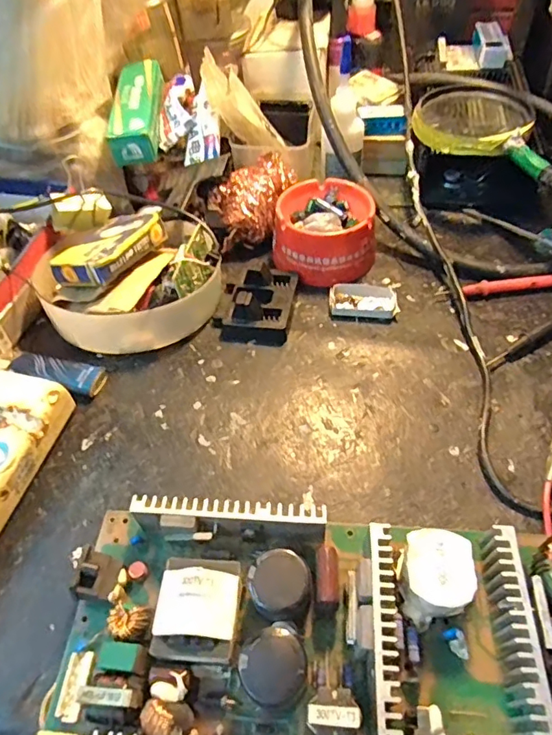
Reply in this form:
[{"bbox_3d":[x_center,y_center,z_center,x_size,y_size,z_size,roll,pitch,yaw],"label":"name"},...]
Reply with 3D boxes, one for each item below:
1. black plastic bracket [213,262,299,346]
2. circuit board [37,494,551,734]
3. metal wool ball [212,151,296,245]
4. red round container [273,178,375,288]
[{"bbox_3d":[-0.016,-0.054,0.383,0.058,0.025,0.070,7,52,8],"label":"black plastic bracket"},{"bbox_3d":[0.036,0.140,0.220,0.270,0.035,0.150,1,52,3],"label":"circuit board"},{"bbox_3d":[-0.019,-0.144,0.429,0.062,0.048,0.065,-1,52,2],"label":"metal wool ball"},{"bbox_3d":[0.041,-0.113,0.416,0.084,0.045,0.087,4,52,5],"label":"red round container"}]

